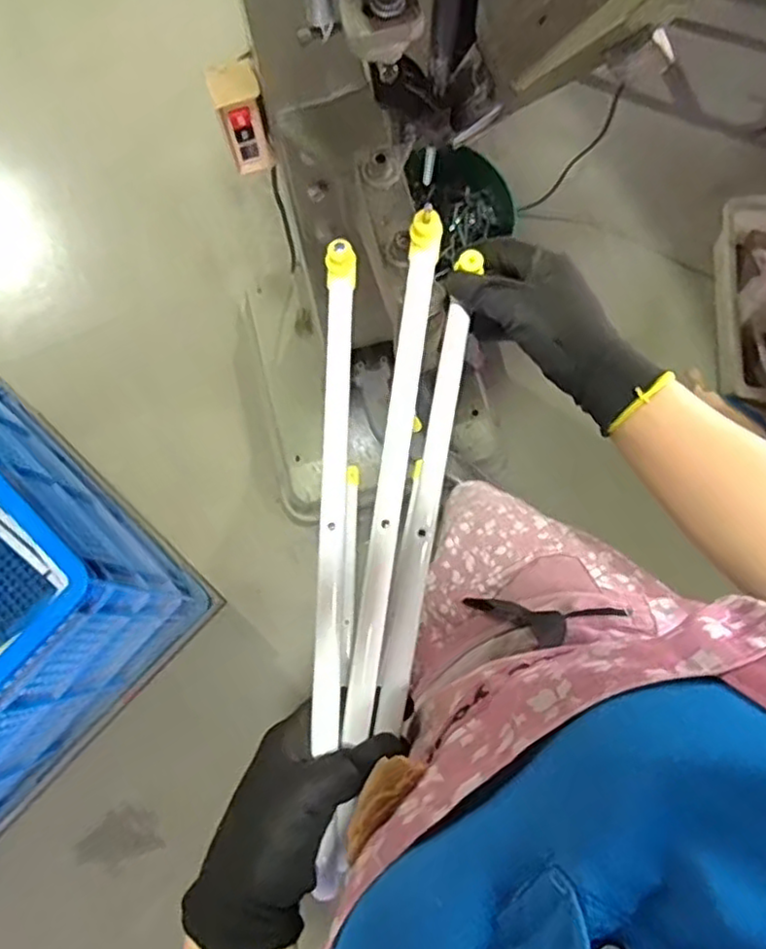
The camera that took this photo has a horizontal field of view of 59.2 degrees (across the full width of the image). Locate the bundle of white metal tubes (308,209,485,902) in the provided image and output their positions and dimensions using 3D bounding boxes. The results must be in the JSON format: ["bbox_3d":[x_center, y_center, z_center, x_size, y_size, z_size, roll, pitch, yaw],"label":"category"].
[{"bbox_3d":[-0.007,0.028,0.416,0.094,0.055,0.393,5,76,2],"label":"bundle of white metal tubes"}]

